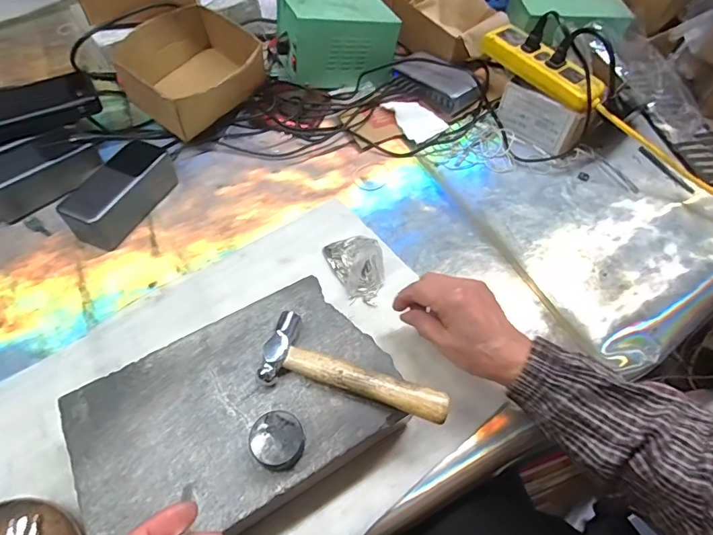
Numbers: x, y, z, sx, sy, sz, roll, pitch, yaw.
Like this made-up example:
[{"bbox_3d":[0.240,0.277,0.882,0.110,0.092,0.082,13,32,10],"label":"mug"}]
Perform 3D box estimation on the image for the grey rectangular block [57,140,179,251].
[{"bbox_3d":[-0.268,-0.085,0.509,0.050,0.052,0.127,22,57,10],"label":"grey rectangular block"}]

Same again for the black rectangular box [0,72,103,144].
[{"bbox_3d":[-0.398,-0.194,0.537,0.153,0.018,0.084,-26,61,-18],"label":"black rectangular box"}]

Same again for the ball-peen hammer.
[{"bbox_3d":[0.000,0.081,0.359,0.146,0.020,0.056,12,56,6],"label":"ball-peen hammer"}]

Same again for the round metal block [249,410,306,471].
[{"bbox_3d":[-0.057,0.128,0.323,0.036,0.022,0.039,1,56,-2],"label":"round metal block"}]

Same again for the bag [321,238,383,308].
[{"bbox_3d":[0.001,0.003,0.484,0.057,0.017,0.078,-9,57,-11],"label":"bag"}]

